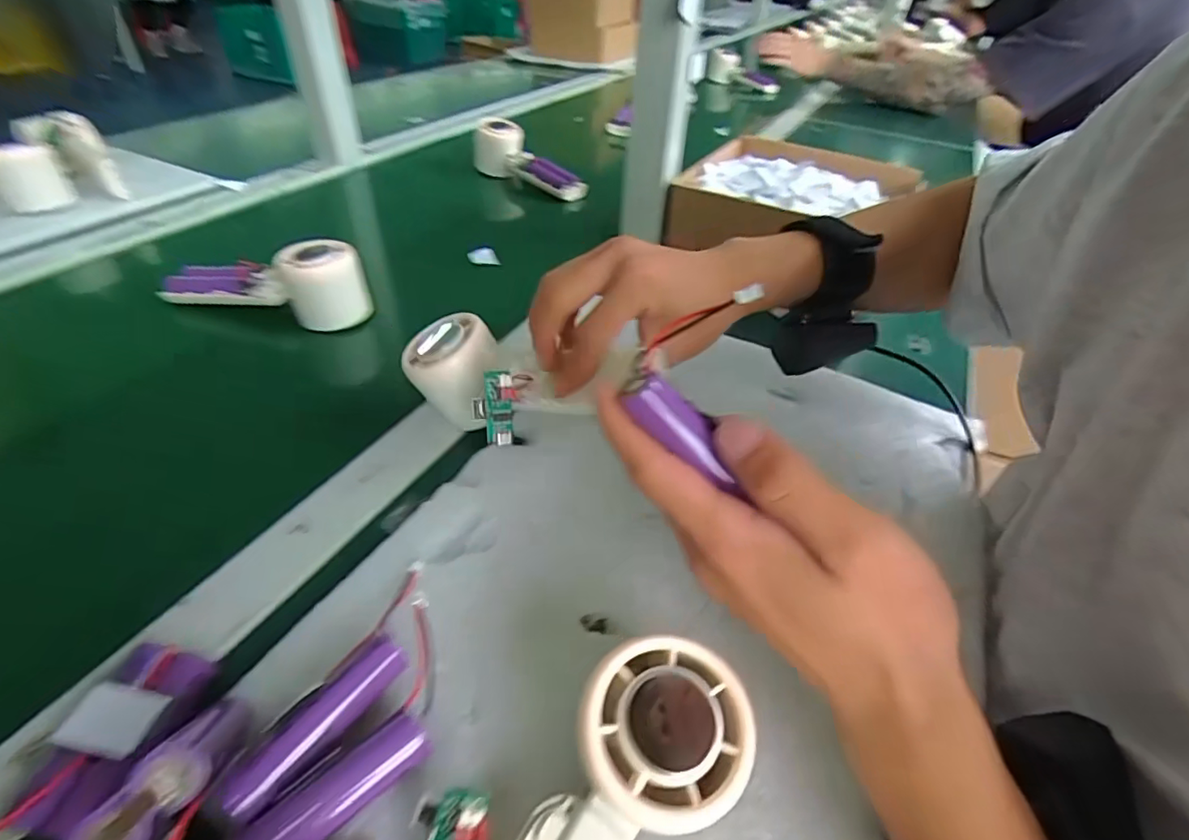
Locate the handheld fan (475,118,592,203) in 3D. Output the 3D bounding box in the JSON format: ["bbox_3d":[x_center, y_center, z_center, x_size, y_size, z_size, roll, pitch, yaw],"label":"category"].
[{"bbox_3d":[-0.080,-0.331,0.704,0.158,0.061,0.042,25,45,22],"label":"handheld fan"}]

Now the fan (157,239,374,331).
[{"bbox_3d":[-0.269,-0.116,0.448,0.165,0.049,0.045,8,41,4],"label":"fan"}]

